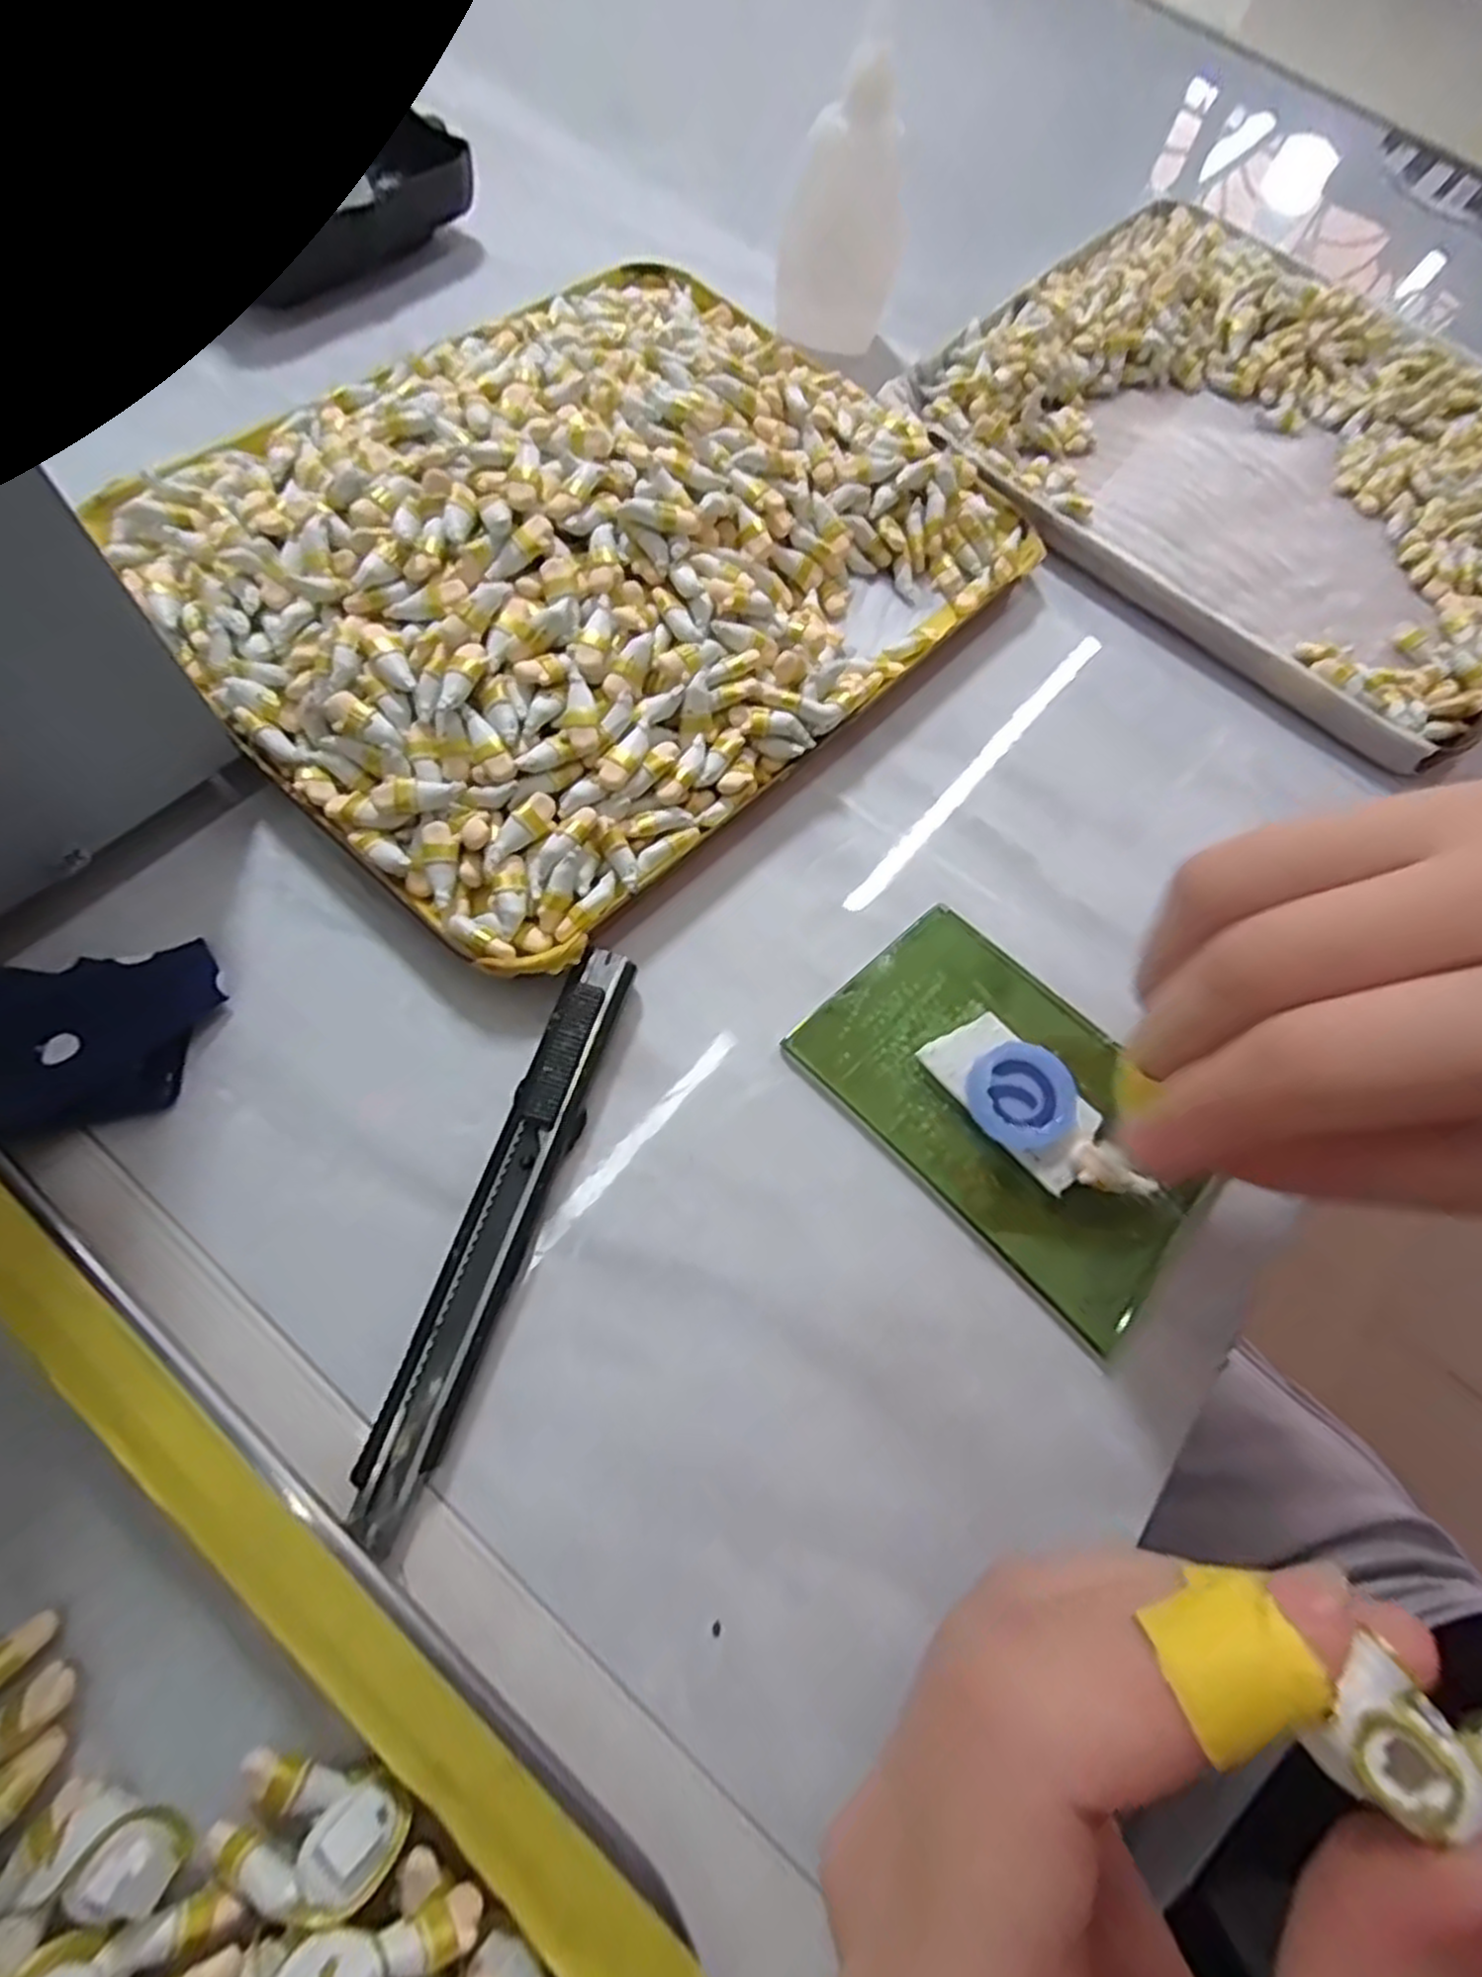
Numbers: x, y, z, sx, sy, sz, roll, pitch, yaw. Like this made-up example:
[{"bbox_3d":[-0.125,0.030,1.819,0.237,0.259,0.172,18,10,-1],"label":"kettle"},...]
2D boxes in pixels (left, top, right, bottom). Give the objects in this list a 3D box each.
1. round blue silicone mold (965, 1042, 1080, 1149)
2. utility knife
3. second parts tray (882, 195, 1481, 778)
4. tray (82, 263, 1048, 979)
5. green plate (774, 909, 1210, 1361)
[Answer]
[{"bbox_3d":[0.071,0.027,0.199,0.027,0.007,0.026,3,68,-6],"label":"round blue silicone mold"},{"bbox_3d":[-0.053,0.049,0.178,0.017,0.005,0.129,25,69,-9],"label":"utility knife"},{"bbox_3d":[0.210,-0.217,0.308,0.235,0.022,0.221,40,69,9],"label":"second parts tray"},{"bbox_3d":[-0.044,-0.143,0.241,0.196,0.039,0.242,42,69,10],"label":"tray"},{"bbox_3d":[0.071,0.029,0.202,0.065,0.005,0.104,-41,79,-20],"label":"green plate"}]

